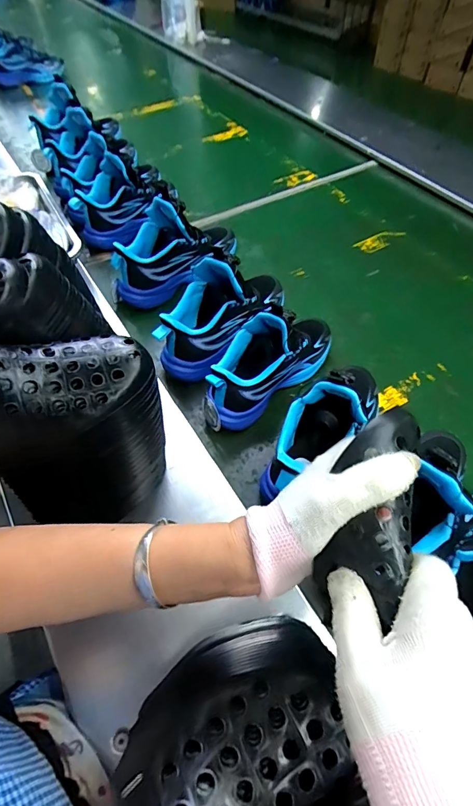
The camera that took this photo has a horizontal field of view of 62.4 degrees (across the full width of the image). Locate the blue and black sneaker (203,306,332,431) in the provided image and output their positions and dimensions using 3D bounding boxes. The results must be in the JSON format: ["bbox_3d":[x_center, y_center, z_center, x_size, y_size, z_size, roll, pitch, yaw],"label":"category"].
[{"bbox_3d":[0.045,-0.067,0.544,0.227,0.140,0.081,-38,63,-22],"label":"blue and black sneaker"}]

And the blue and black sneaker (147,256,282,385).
[{"bbox_3d":[-0.018,-0.143,0.592,0.090,0.146,0.239,33,62,21],"label":"blue and black sneaker"}]

